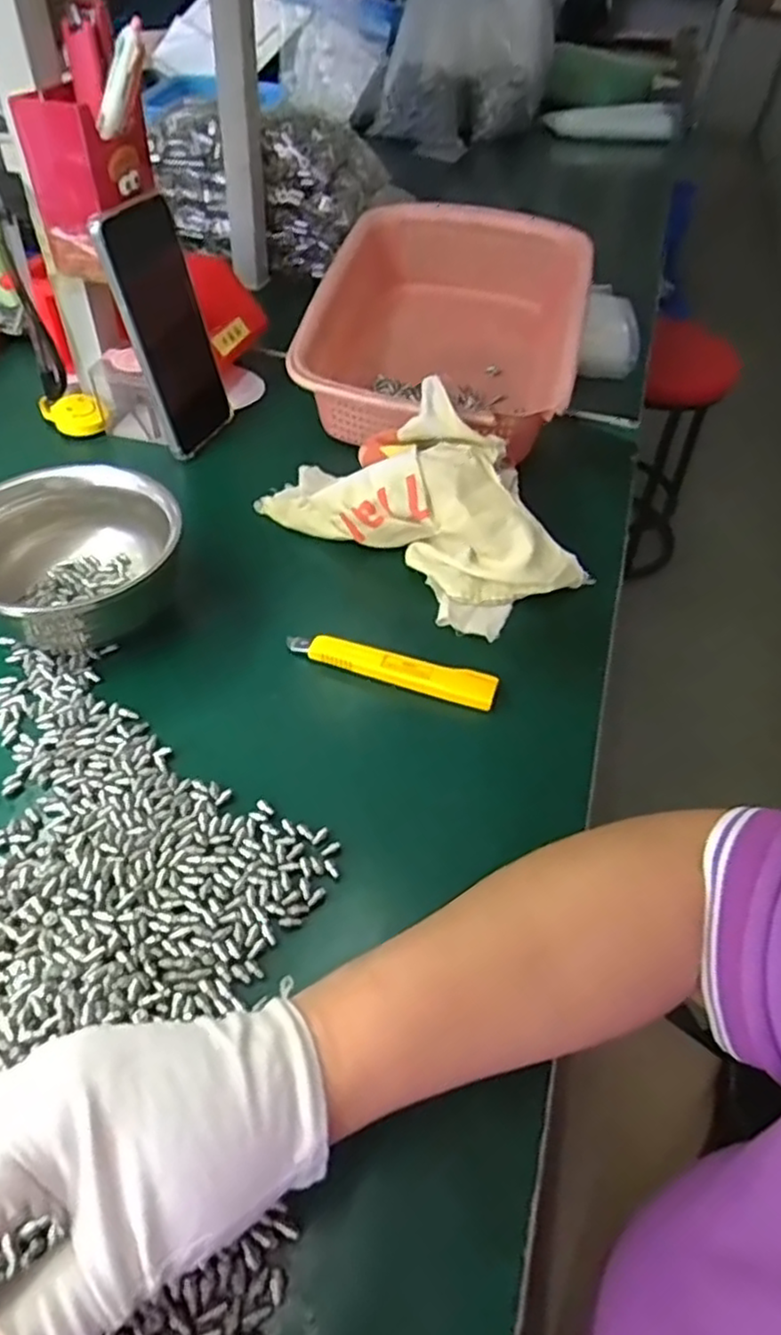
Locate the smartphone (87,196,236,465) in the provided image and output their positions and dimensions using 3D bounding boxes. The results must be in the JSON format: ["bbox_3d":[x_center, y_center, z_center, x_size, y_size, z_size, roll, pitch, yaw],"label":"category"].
[{"bbox_3d":[-0.158,-0.248,0.521,0.011,0.165,0.085,15,50,21],"label":"smartphone"}]

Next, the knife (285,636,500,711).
[{"bbox_3d":[0.000,-0.001,0.417,0.126,0.007,0.020,15,50,9],"label":"knife"}]

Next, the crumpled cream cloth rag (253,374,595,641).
[{"bbox_3d":[0.025,-0.119,0.476,0.219,0.069,0.119,35,55,24],"label":"crumpled cream cloth rag"}]

